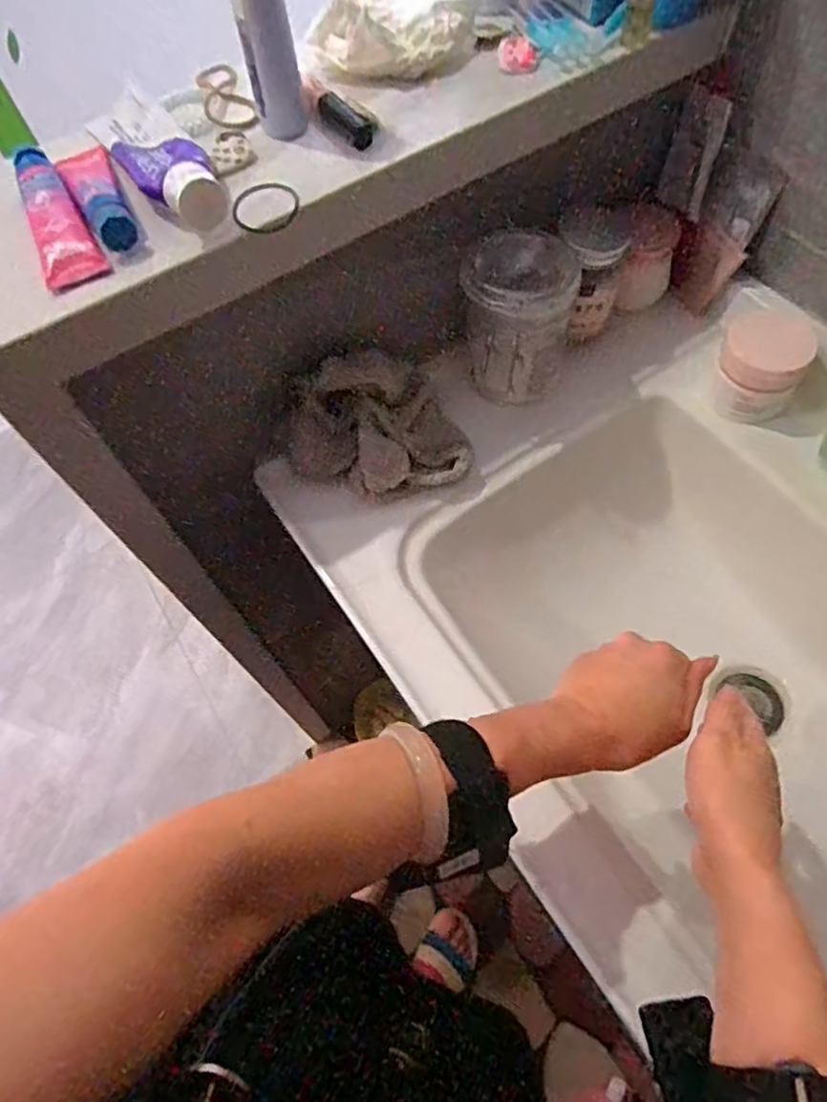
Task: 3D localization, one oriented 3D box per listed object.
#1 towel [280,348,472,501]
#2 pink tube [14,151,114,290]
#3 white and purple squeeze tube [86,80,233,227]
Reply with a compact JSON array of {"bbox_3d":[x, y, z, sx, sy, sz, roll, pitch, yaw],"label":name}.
[{"bbox_3d":[-0.032,-0.098,0.543,0.151,0.088,0.091,-17,63,-5],"label":"towel"},{"bbox_3d":[-0.227,-0.210,0.398,0.035,0.021,0.131,-29,64,-11],"label":"pink tube"},{"bbox_3d":[-0.169,-0.262,0.415,0.048,0.026,0.166,-32,65,-12],"label":"white and purple squeeze tube"}]

